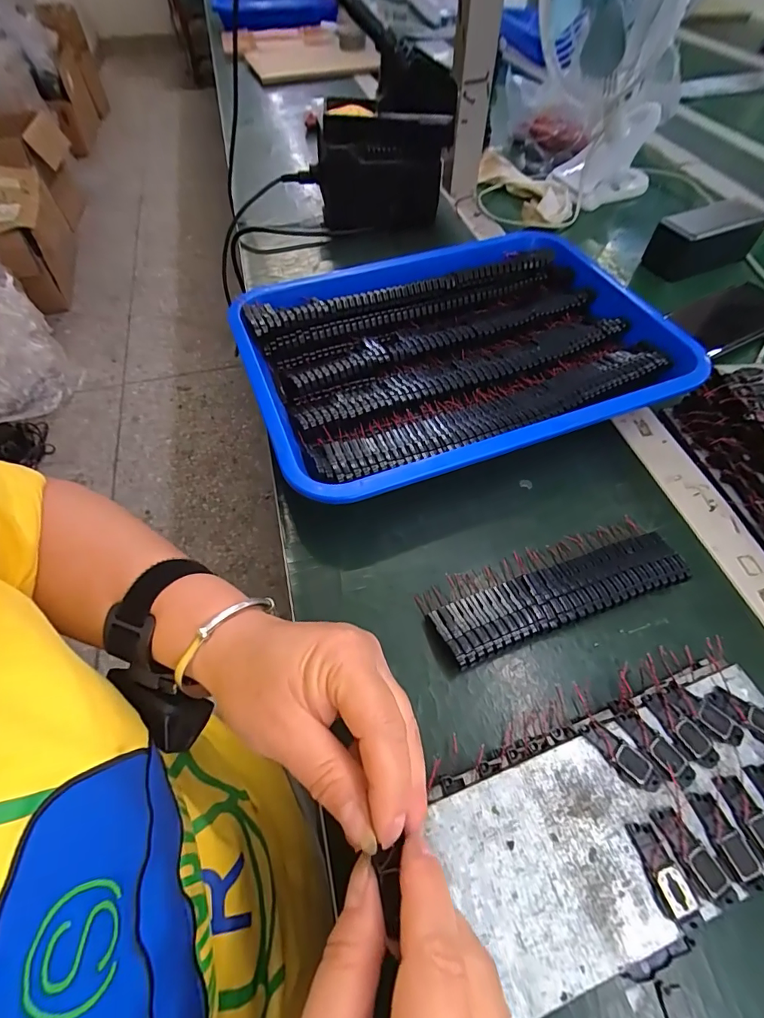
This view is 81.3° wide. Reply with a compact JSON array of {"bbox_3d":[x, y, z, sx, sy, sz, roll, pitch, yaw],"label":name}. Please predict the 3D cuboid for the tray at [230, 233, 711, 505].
[{"bbox_3d":[0.067,-0.141,0.400,0.361,0.049,0.268,-19,58,-11],"label":"tray"}]

